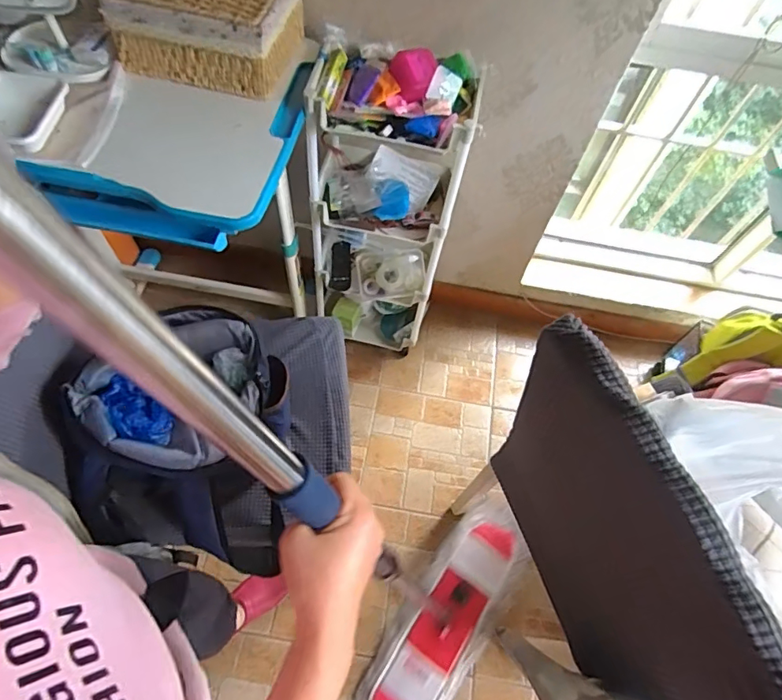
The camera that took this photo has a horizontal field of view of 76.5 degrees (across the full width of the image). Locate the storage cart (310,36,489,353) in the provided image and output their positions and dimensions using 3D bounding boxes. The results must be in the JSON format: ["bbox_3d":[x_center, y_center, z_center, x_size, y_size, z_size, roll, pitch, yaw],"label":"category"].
[{"bbox_3d":[-0.017,-0.292,1.185,0.303,0.769,0.236,6,62,-1],"label":"storage cart"}]

